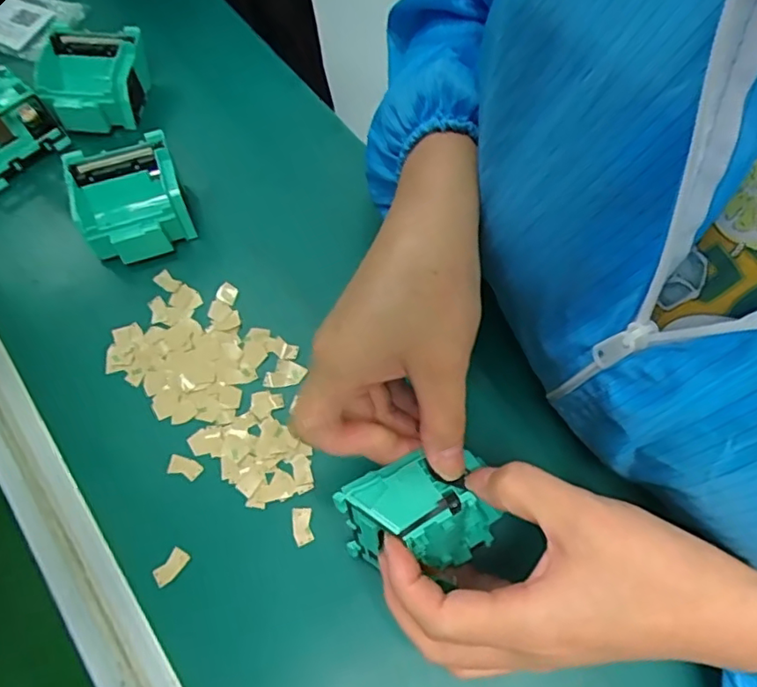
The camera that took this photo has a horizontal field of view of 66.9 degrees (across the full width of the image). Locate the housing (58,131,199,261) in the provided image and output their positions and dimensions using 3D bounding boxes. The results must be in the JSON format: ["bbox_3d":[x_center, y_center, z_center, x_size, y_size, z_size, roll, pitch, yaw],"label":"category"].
[{"bbox_3d":[-0.174,-0.099,0.401,0.072,0.035,0.077,-17,67,-7],"label":"housing"}]

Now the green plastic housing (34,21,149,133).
[{"bbox_3d":[-0.218,-0.203,0.442,0.076,0.039,0.074,-2,67,1],"label":"green plastic housing"}]

